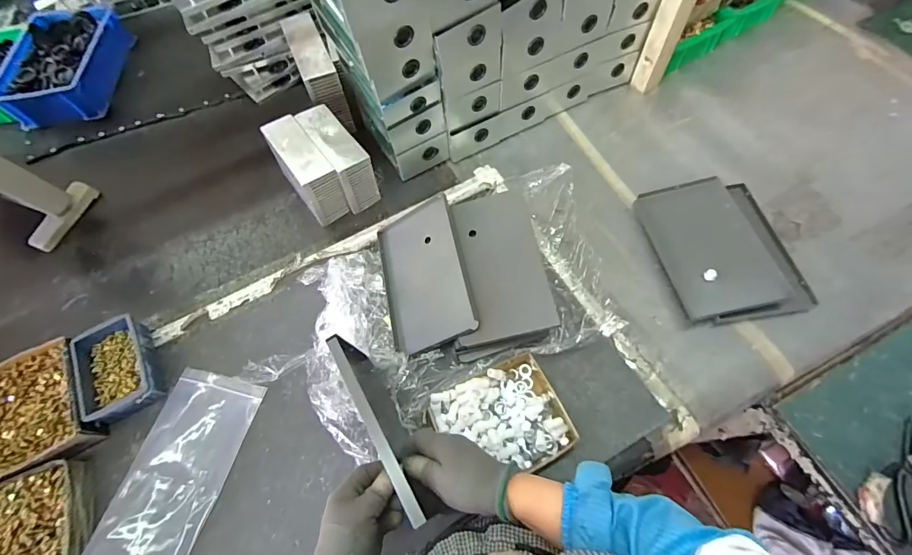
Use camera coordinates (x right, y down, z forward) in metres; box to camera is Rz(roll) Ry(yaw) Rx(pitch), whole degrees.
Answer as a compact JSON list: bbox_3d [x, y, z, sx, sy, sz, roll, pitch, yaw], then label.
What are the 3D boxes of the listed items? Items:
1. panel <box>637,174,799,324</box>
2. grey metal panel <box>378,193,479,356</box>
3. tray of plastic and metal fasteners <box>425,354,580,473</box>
[{"bbox_3d":[0.403,-0.056,0.676,0.154,0.022,0.241,-17,60,6],"label":"panel"},{"bbox_3d":[-0.052,-0.004,0.667,0.145,0.018,0.237,-29,57,28],"label":"grey metal panel"},{"bbox_3d":[0.065,0.196,0.570,0.161,0.029,0.138,-24,69,-12],"label":"tray of plastic and metal fasteners"}]

